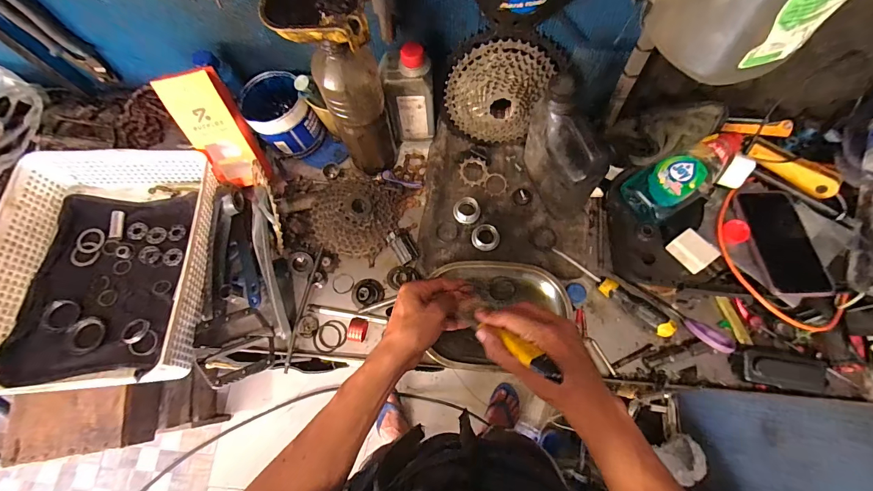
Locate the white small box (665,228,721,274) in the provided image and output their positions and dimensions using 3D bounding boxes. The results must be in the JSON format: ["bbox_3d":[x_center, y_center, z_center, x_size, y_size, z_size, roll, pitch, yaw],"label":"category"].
[{"bbox_3d":[0.341,0.007,0.489,0.038,0.023,0.048,-36,76,-9],"label":"white small box"}]

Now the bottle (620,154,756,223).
[{"bbox_3d":[0.350,-0.093,0.510,0.169,0.046,0.075,-24,74,-5],"label":"bottle"}]

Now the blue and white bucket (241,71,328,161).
[{"bbox_3d":[-0.251,-0.209,0.594,0.094,0.086,0.106,-36,76,-9],"label":"blue and white bucket"}]

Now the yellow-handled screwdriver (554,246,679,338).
[{"bbox_3d":[0.259,0.066,0.550,0.192,0.026,0.026,39,78,19],"label":"yellow-handled screwdriver"}]

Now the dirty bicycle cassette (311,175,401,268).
[{"bbox_3d":[-0.129,-0.051,0.572,0.123,0.052,0.129,22,75,8],"label":"dirty bicycle cassette"}]

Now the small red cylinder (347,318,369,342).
[{"bbox_3d":[-0.114,0.121,0.531,0.022,0.030,0.033,10,74,5],"label":"small red cylinder"}]

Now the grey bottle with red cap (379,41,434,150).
[{"bbox_3d":[-0.042,-0.224,0.561,0.073,0.178,0.052,-6,73,0],"label":"grey bottle with red cap"}]

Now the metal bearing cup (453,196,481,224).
[{"bbox_3d":[0.049,-0.057,0.592,0.042,0.014,0.040,0,73,2],"label":"metal bearing cup"}]

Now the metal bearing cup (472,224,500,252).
[{"bbox_3d":[0.078,-0.013,0.577,0.042,0.020,0.039,0,73,2],"label":"metal bearing cup"}]

